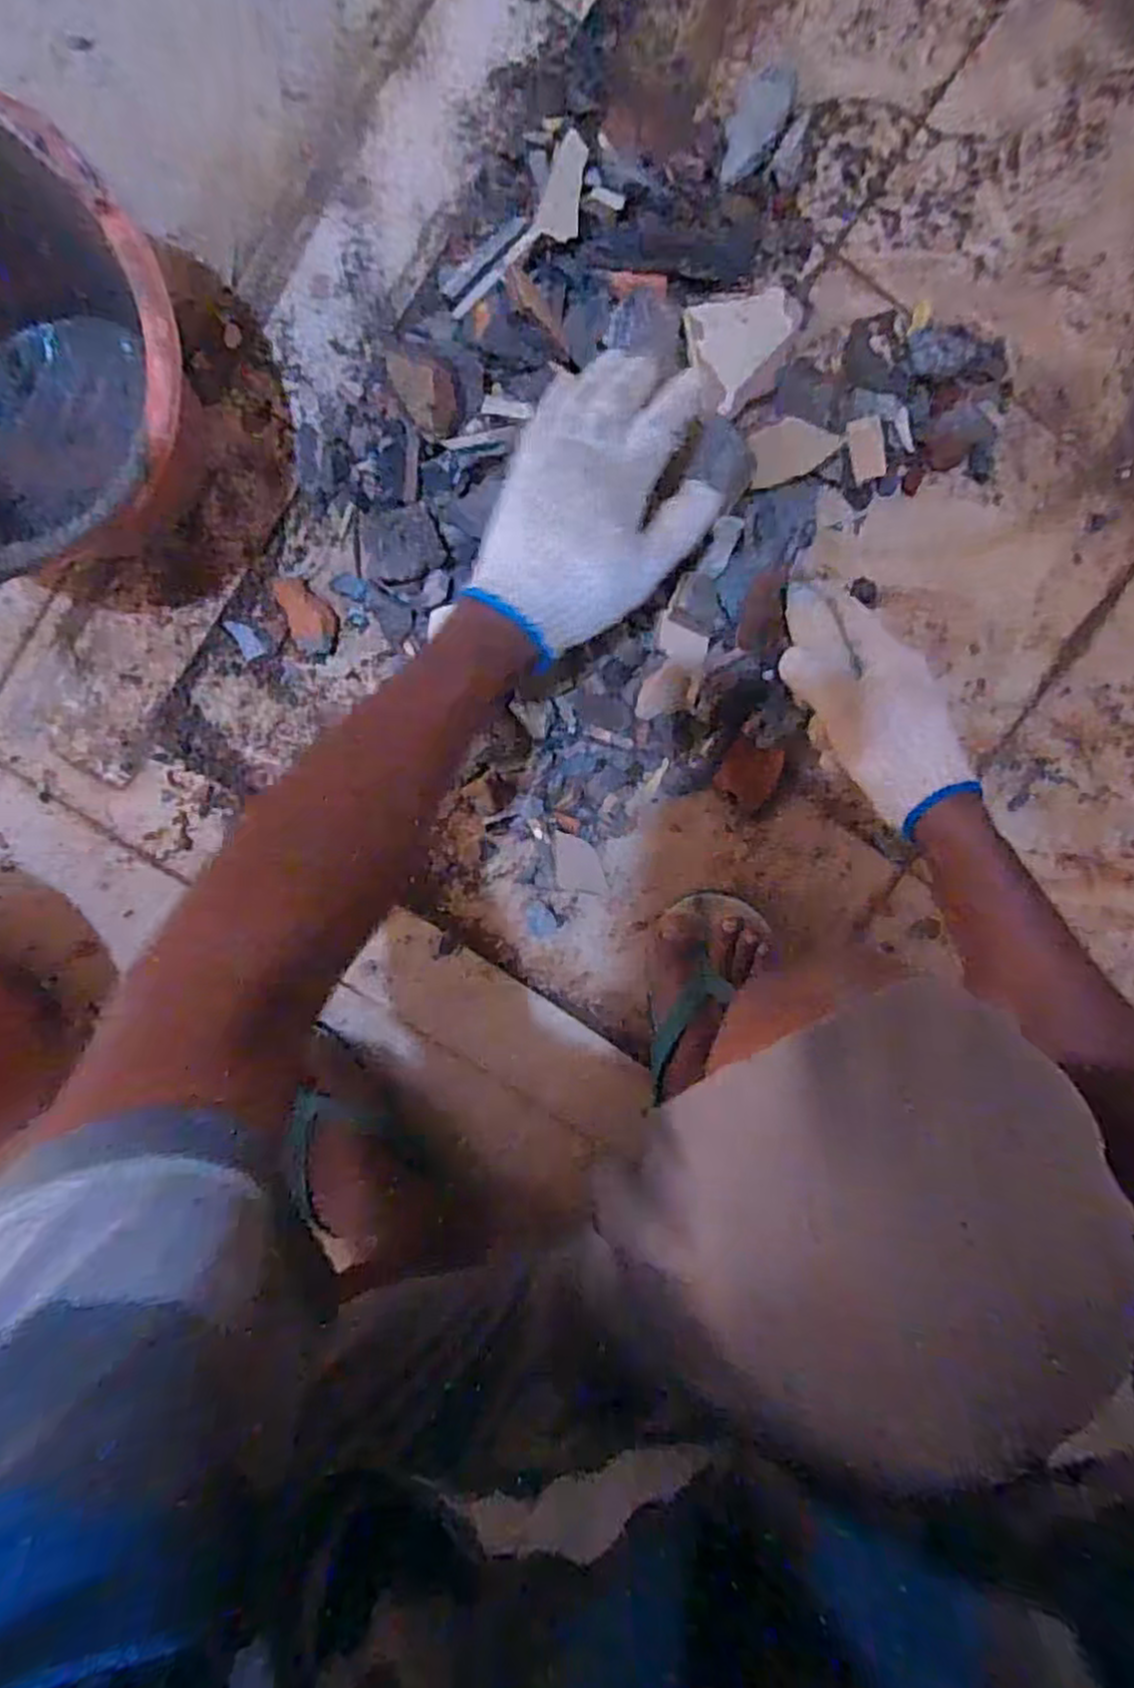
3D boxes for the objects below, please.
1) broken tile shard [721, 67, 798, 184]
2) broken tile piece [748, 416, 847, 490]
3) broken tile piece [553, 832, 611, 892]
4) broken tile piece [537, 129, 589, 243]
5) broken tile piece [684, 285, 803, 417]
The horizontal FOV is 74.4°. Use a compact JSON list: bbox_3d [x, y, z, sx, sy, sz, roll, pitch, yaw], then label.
[{"bbox_3d":[0.134,-0.508,0.528,0.037,0.014,0.090,30,97,-7],"label":"broken tile shard"},{"bbox_3d":[0.162,-0.281,0.531,0.060,0.006,0.041,-6,102,24],"label":"broken tile piece"},{"bbox_3d":[0.012,0.016,0.609,0.042,0.015,0.054,-4,100,-2],"label":"broken tile piece"},{"bbox_3d":[-0.001,-0.449,0.509,0.026,0.007,0.077,10,83,-4],"label":"broken tile piece"},{"bbox_3d":[0.130,-0.360,0.540,0.082,0.020,0.071,-27,99,2],"label":"broken tile piece"}]

